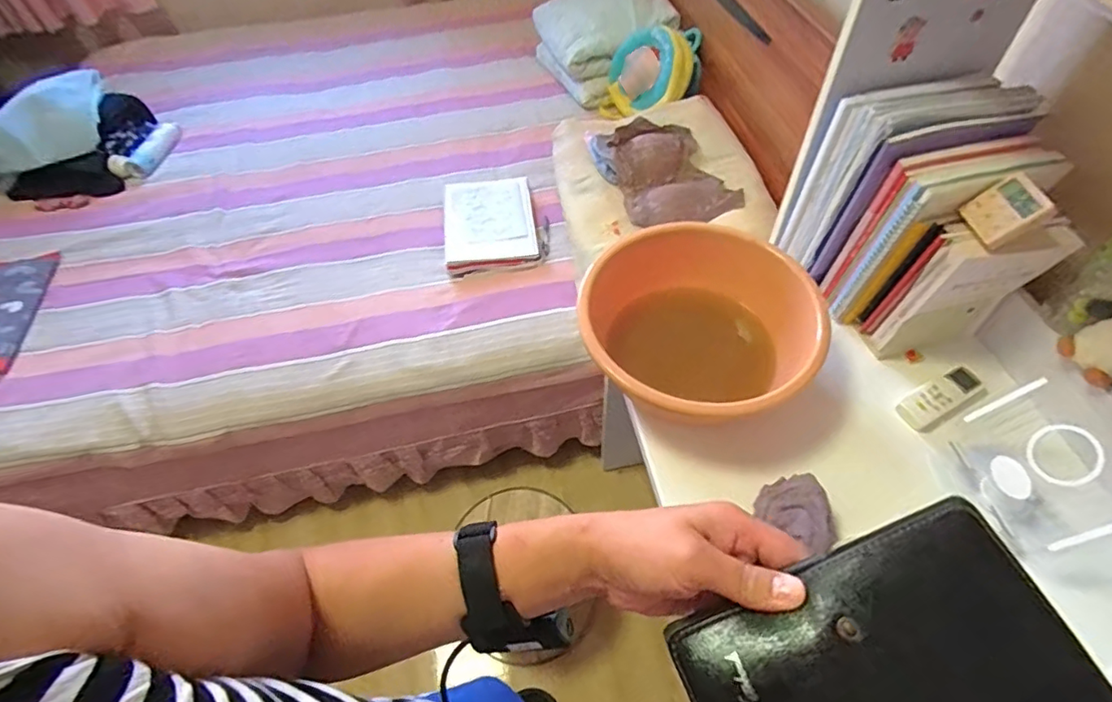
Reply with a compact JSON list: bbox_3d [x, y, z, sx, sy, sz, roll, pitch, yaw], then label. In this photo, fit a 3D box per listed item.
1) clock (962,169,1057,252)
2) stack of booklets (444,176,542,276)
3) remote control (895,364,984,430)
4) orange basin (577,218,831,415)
[{"bbox_3d":[0.506,-0.158,0.631,0.018,0.069,0.064,17,46,-40],"label":"clock"},{"bbox_3d":[-0.158,-0.322,1.388,0.246,0.036,0.306,-10,63,0],"label":"stack of booklets"},{"bbox_3d":[0.518,0.062,0.753,0.118,0.020,0.042,-25,56,-14],"label":"remote control"},{"bbox_3d":[0.189,-0.033,0.771,0.294,0.124,0.282,8,55,9],"label":"orange basin"}]

